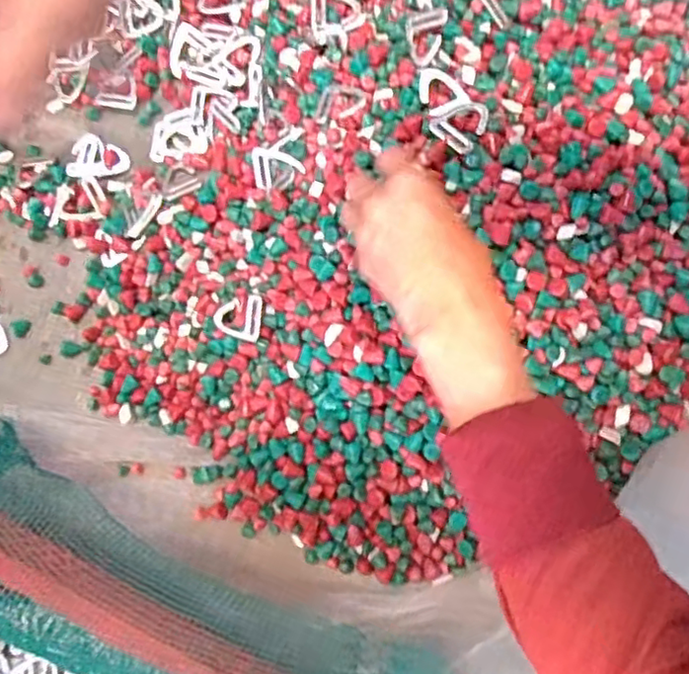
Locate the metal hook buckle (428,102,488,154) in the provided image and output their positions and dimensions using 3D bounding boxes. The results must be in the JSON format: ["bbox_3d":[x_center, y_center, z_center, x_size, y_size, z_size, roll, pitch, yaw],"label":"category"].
[{"bbox_3d":[0.084,-0.156,0.456,0.035,0.008,0.044,28,66,5],"label":"metal hook buckle"}]

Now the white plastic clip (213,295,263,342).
[{"bbox_3d":[-0.084,-0.014,0.491,0.040,0.008,0.037,0,71,13],"label":"white plastic clip"}]

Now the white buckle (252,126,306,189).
[{"bbox_3d":[-0.054,-0.145,0.508,0.042,0.021,0.039,-9,81,4],"label":"white buckle"}]

